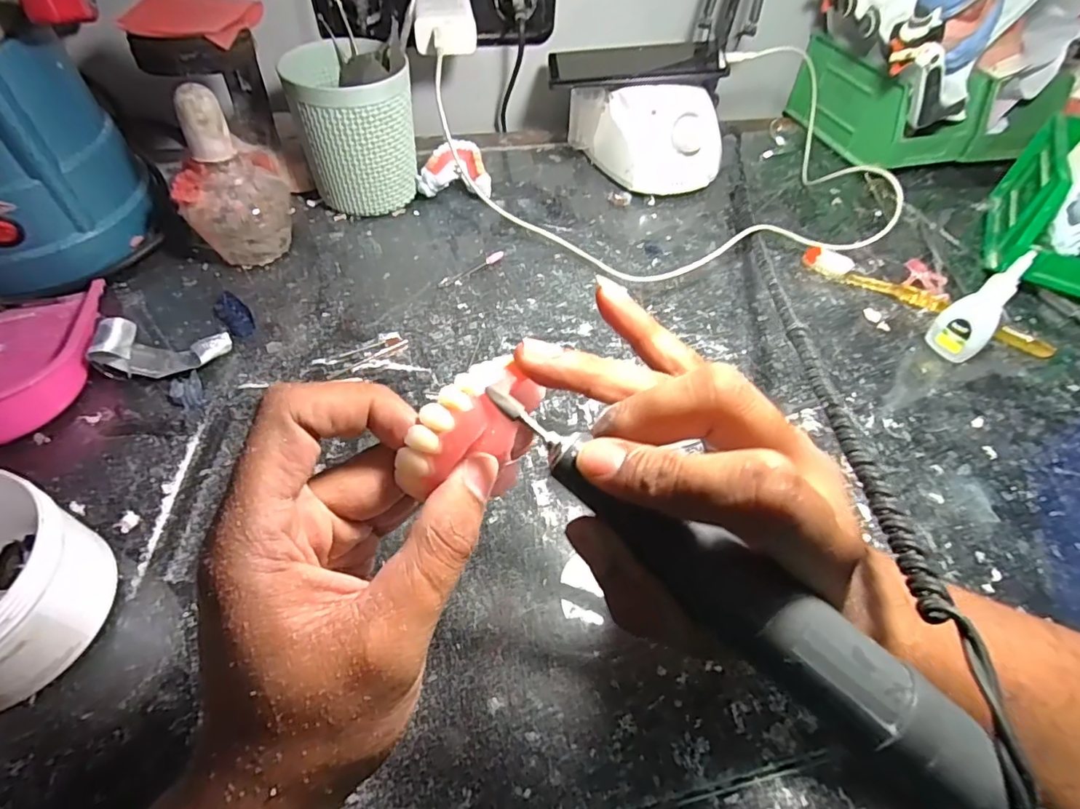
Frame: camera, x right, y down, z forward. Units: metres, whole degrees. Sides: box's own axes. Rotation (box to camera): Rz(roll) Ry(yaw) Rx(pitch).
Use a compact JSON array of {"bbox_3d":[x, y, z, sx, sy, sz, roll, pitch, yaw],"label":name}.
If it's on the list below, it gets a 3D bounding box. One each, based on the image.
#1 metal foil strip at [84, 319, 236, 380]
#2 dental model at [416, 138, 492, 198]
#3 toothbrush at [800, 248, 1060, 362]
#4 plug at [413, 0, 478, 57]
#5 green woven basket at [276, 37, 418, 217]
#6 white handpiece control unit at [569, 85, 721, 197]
[{"bbox_3d":[-0.242,-0.036,0.344,0.069,0.028,0.032,1,51,-3],"label":"metal foil strip"},{"bbox_3d":[-0.075,-0.210,0.488,0.063,0.039,0.047,3,51,-1],"label":"dental model"},{"bbox_3d":[0.306,-0.085,0.429,0.189,0.018,0.017,28,55,18],"label":"toothbrush"},{"bbox_3d":[-0.084,-0.334,0.465,0.051,0.036,0.084,-8,52,-10],"label":"plug"},{"bbox_3d":[-0.150,-0.231,0.446,0.088,0.124,0.092,-8,52,-11],"label":"green woven basket"},{"bbox_3d":[0.100,-0.247,0.505,0.139,0.079,0.068,1,51,-3],"label":"white handpiece control unit"}]

